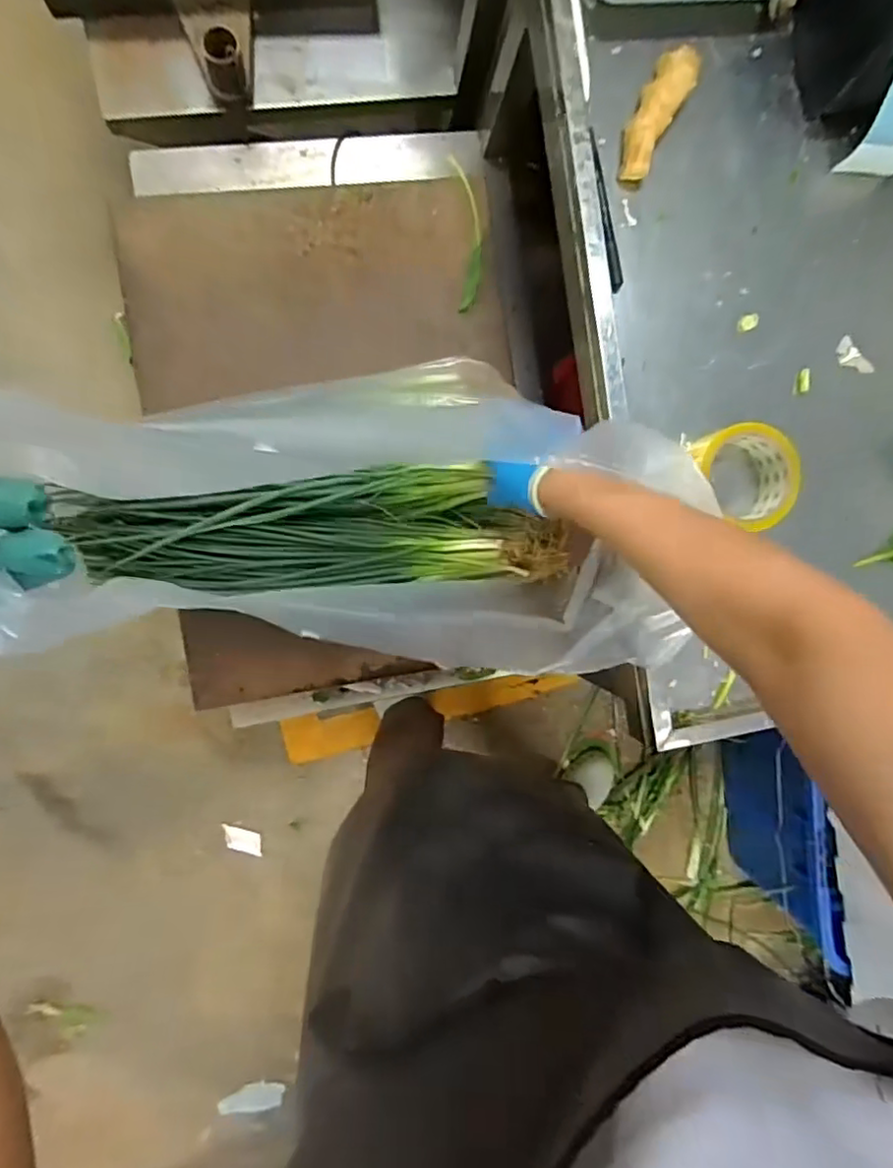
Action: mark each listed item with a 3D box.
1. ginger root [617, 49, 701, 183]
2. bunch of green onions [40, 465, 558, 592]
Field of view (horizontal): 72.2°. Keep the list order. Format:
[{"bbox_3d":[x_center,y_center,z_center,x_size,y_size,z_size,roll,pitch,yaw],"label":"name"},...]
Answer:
[{"bbox_3d":[0.187,-0.421,0.547,0.035,0.027,0.125,27,89,-9],"label":"ginger root"},{"bbox_3d":[-0.119,-0.056,0.646,0.510,0.062,0.120,-2,93,-9],"label":"bunch of green onions"}]

